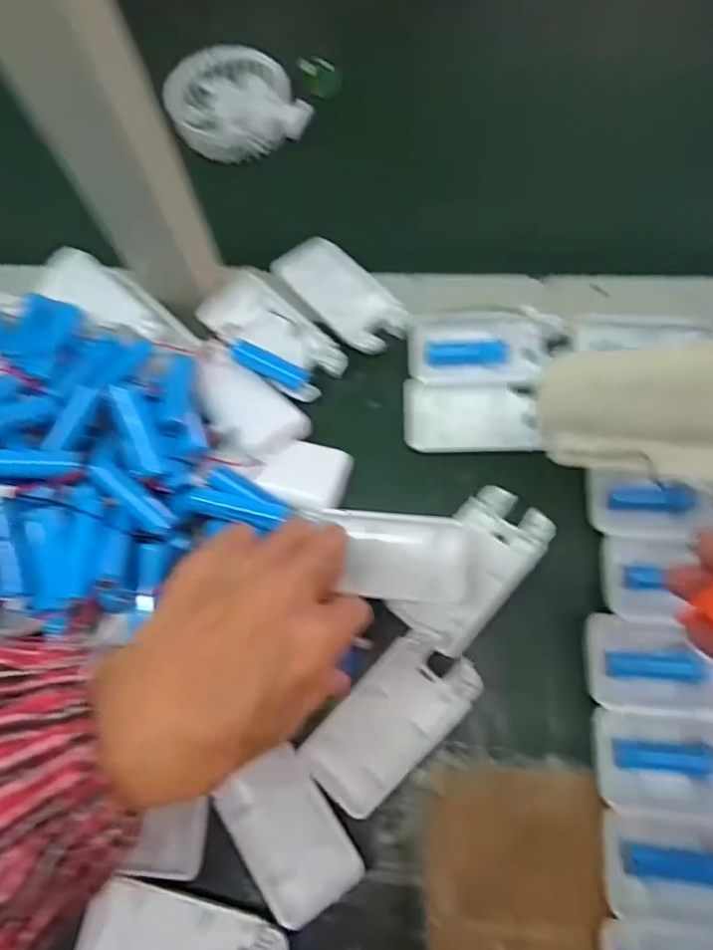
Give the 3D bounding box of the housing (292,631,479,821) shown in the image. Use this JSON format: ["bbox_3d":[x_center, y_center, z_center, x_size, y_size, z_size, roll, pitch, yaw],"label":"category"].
[{"bbox_3d":[0.017,0.123,0.277,0.047,0.022,0.091,42,79,16],"label":"housing"}]

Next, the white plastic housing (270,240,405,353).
[{"bbox_3d":[-0.009,-0.121,0.368,0.050,0.013,0.101,-42,73,-10],"label":"white plastic housing"}]

